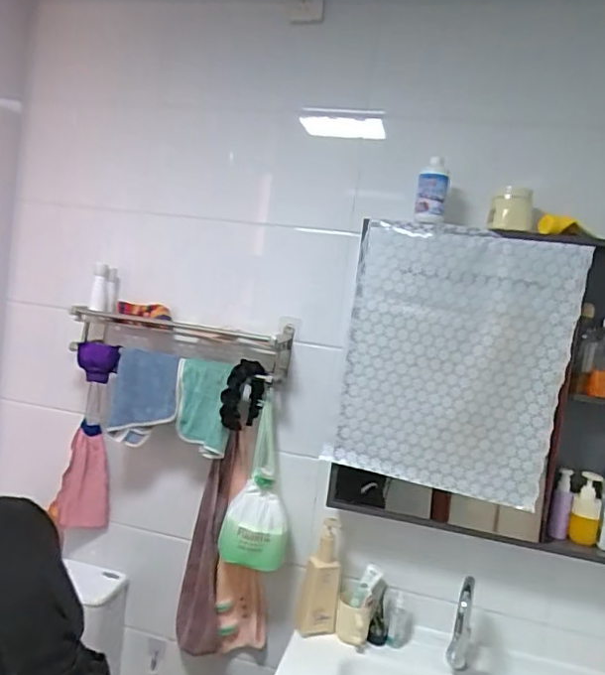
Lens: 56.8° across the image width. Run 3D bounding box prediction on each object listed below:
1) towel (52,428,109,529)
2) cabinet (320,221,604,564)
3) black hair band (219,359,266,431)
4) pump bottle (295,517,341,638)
[{"bbox_3d":[-0.606,0.405,1.553,0.141,0.264,0.037,7,4,6],"label":"towel"},{"bbox_3d":[0.461,0.115,1.242,0.740,0.651,0.102,8,4,11],"label":"cabinet"},{"bbox_3d":[-0.144,0.147,1.370,0.053,0.174,0.139,16,27,28],"label":"black hair band"},{"bbox_3d":[0.044,0.581,1.349,0.097,0.262,0.050,7,4,9],"label":"pump bottle"}]

